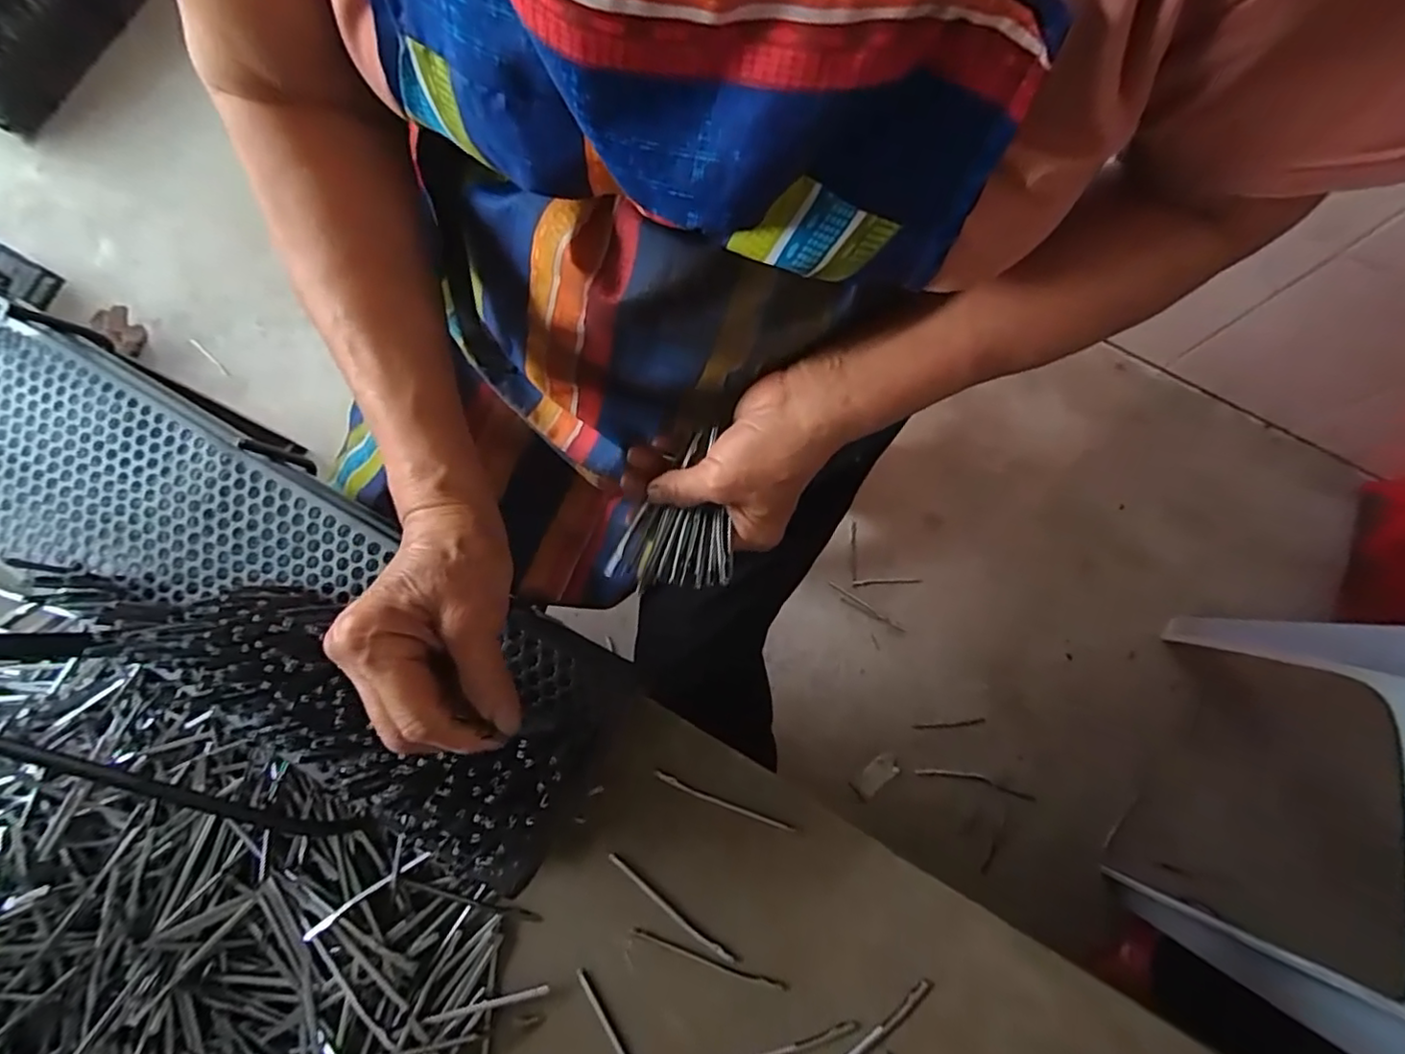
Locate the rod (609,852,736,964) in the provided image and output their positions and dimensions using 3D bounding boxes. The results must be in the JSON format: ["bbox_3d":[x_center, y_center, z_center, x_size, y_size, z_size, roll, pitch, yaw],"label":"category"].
[{"bbox_3d":[-0.022,0.262,0.425,0.106,0.004,0.008,37,81,9],"label":"rod"}]

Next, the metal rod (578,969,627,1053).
[{"bbox_3d":[-0.054,0.346,0.412,0.007,0.004,0.106,-33,79,-5],"label":"metal rod"}]

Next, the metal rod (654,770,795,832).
[{"bbox_3d":[0.014,0.195,0.439,0.103,0.006,0.007,21,79,6],"label":"metal rod"}]

